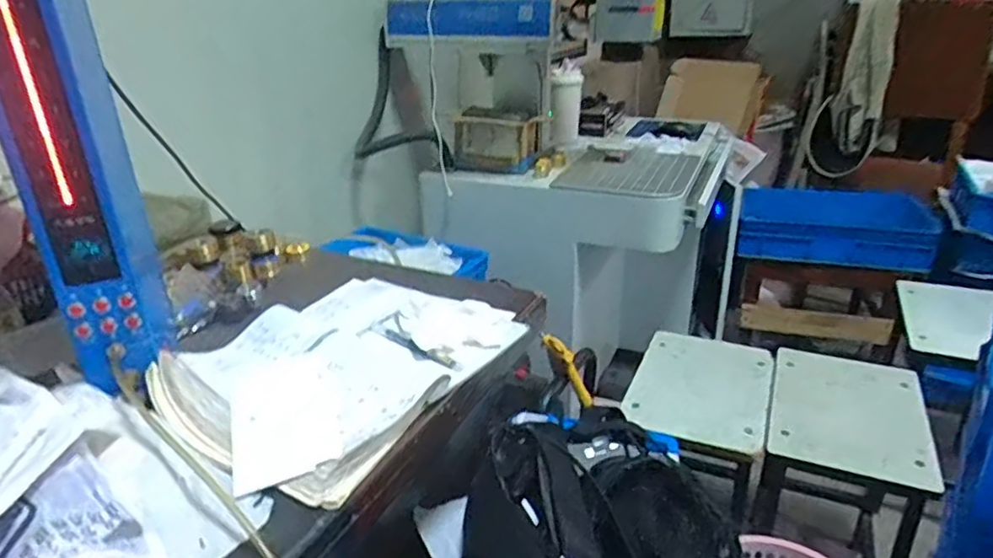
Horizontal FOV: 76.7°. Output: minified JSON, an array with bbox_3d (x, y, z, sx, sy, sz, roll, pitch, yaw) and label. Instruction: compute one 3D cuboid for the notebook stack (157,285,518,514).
[{"bbox_3d":[-0.165,0.081,0.662,0.259,0.035,0.328,13,29,28],"label":"notebook stack"}]

